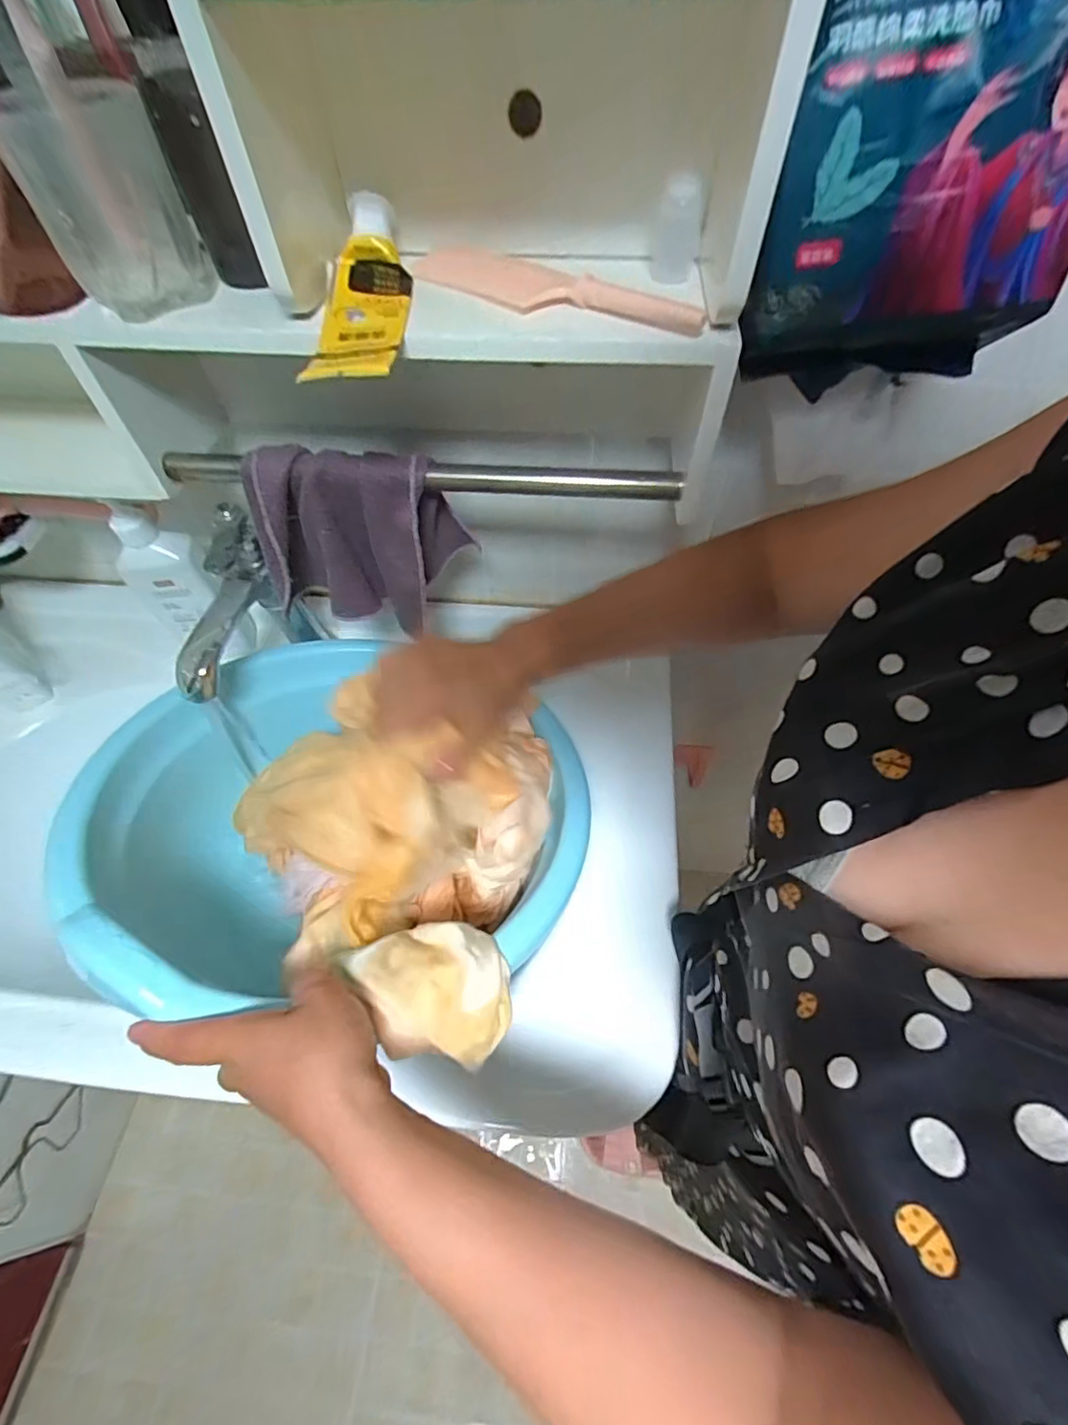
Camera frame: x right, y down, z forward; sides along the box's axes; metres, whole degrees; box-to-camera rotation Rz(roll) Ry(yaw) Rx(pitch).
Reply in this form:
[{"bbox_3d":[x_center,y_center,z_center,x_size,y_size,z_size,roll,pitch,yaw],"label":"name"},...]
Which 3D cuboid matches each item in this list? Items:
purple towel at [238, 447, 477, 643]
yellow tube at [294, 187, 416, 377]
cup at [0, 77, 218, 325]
[{"bbox_3d":[-0.139,-0.148,0.462,0.150,0.146,0.089,6,57,5],"label":"purple towel"},{"bbox_3d":[-0.096,-0.236,0.307,0.048,0.034,0.157,-2,56,-1],"label":"yellow tube"},{"bbox_3d":[-0.233,-0.279,0.306,0.074,0.092,0.059,-24,59,-14],"label":"cup"}]

